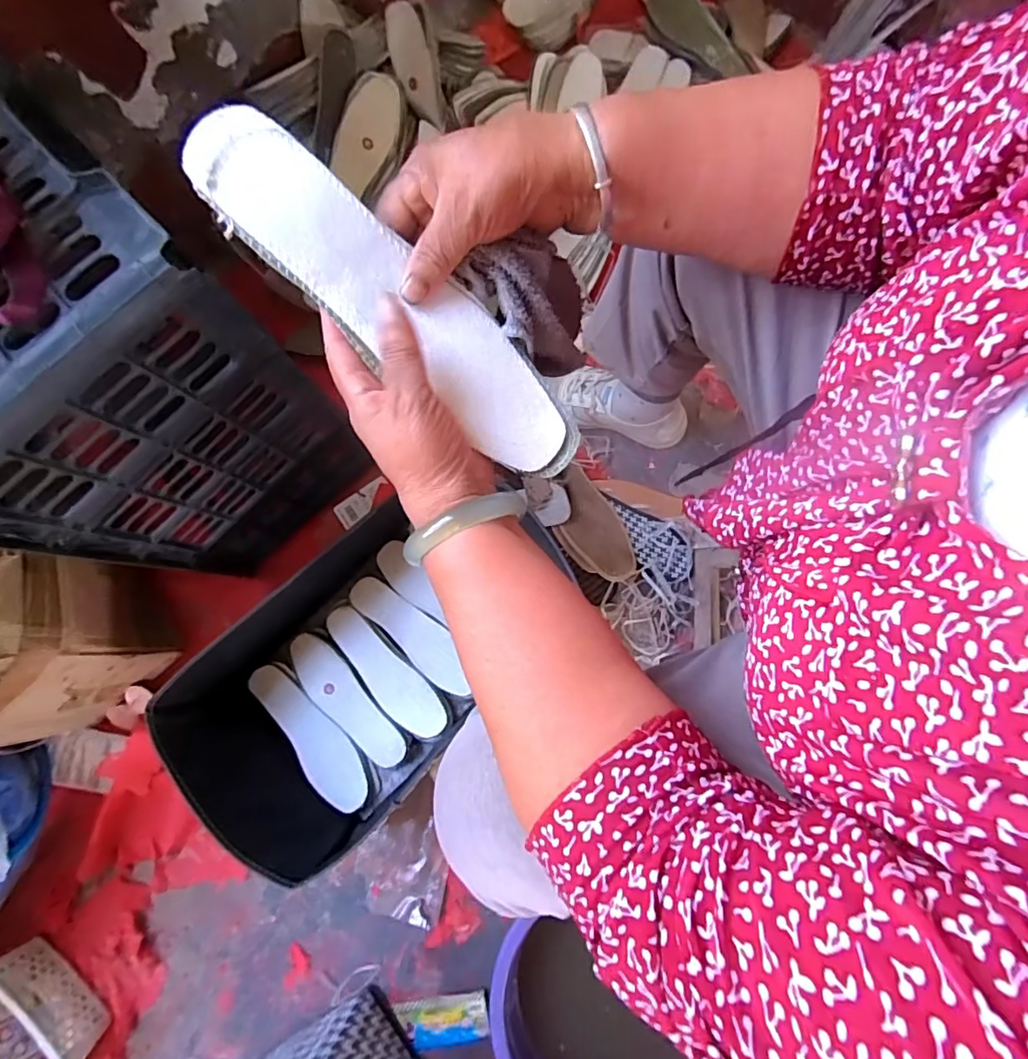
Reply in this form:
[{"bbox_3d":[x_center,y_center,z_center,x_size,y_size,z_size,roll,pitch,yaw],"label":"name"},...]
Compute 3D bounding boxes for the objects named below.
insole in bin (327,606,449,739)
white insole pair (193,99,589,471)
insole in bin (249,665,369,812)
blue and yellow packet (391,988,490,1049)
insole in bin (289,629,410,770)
[{"bbox_3d":[-0.181,0.197,0.731,0.218,0.008,0.064,42,81,10],"label":"insole in bin"},{"bbox_3d":[-0.063,-0.128,0.301,0.254,0.014,0.065,40,80,-13],"label":"white insole pair"},{"bbox_3d":[-0.283,0.285,0.738,0.073,0.019,0.227,-39,79,-8],"label":"insole in bin"},{"bbox_3d":[-0.093,0.642,0.694,0.116,0.011,0.053,-11,69,0],"label":"blue and yellow packet"},{"bbox_3d":[-0.237,0.238,0.732,0.069,0.018,0.215,-42,80,-9],"label":"insole in bin"}]

